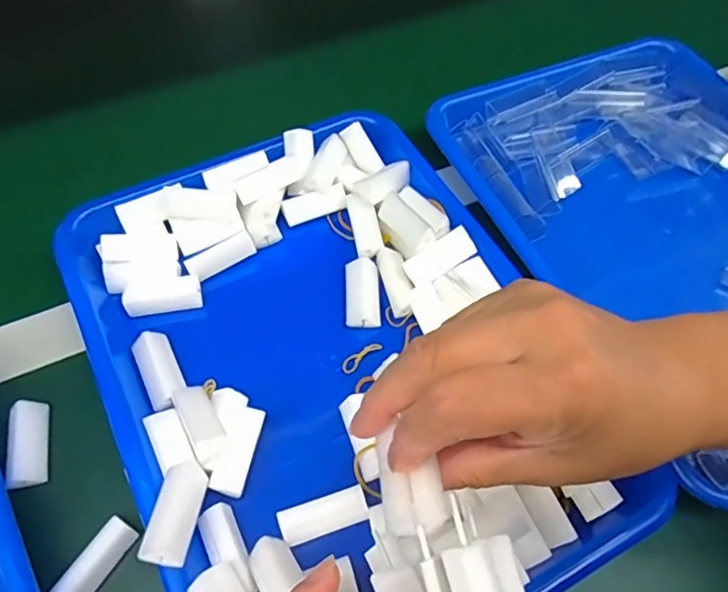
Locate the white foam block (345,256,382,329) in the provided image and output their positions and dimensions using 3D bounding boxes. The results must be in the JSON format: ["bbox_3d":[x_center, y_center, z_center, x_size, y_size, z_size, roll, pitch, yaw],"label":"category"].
[{"bbox_3d":[-0.001,-0.002,0.370,0.022,0.008,0.048,-1,58,-3],"label":"white foam block"}]

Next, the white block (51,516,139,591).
[{"bbox_3d":[-0.132,0.132,0.279,0.017,0.009,0.045,30,61,15],"label":"white block"}]

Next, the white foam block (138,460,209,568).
[{"bbox_3d":[-0.091,0.105,0.277,0.020,0.008,0.051,5,41,0],"label":"white foam block"}]

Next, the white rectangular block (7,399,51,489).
[{"bbox_3d":[-0.183,0.080,0.312,0.014,0.014,0.048,-10,61,-9],"label":"white rectangular block"}]

